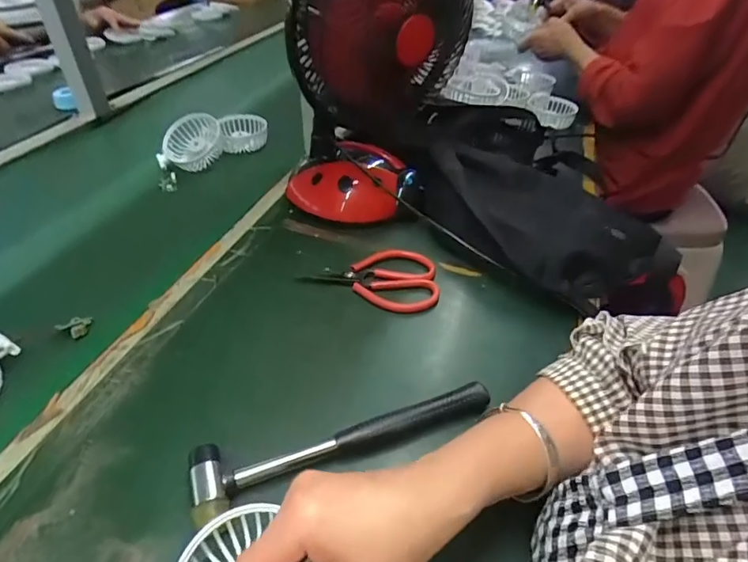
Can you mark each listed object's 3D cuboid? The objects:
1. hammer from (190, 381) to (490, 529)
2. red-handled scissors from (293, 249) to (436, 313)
[{"bbox_3d":[-0.021,0.121,0.372,0.235,0.028,0.053,-16,45,-20],"label":"hammer"},{"bbox_3d":[-0.005,-0.002,0.508,0.144,0.021,0.080,1,41,-2],"label":"red-handled scissors"}]

